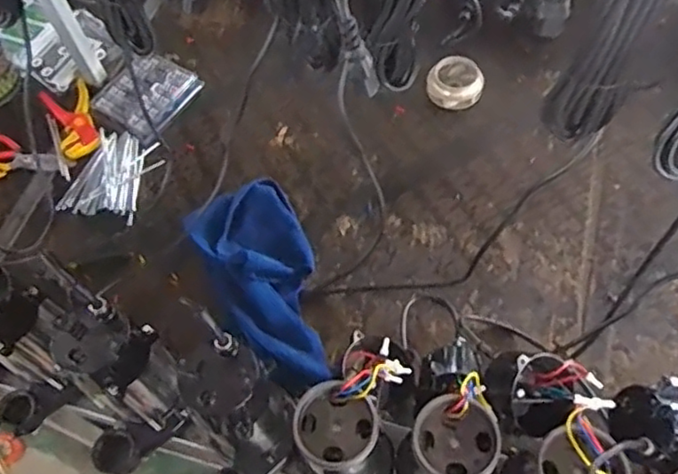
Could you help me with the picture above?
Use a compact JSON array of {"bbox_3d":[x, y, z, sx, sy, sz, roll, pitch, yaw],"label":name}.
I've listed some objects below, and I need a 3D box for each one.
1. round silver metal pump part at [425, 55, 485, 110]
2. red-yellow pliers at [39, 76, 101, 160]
[{"bbox_3d":[0.208,-0.273,1.119,0.095,0.044,0.099,-2,61,3],"label":"round silver metal pump part"},{"bbox_3d":[-0.475,-0.210,1.121,0.079,0.031,0.165,-25,62,-10],"label":"red-yellow pliers"}]

